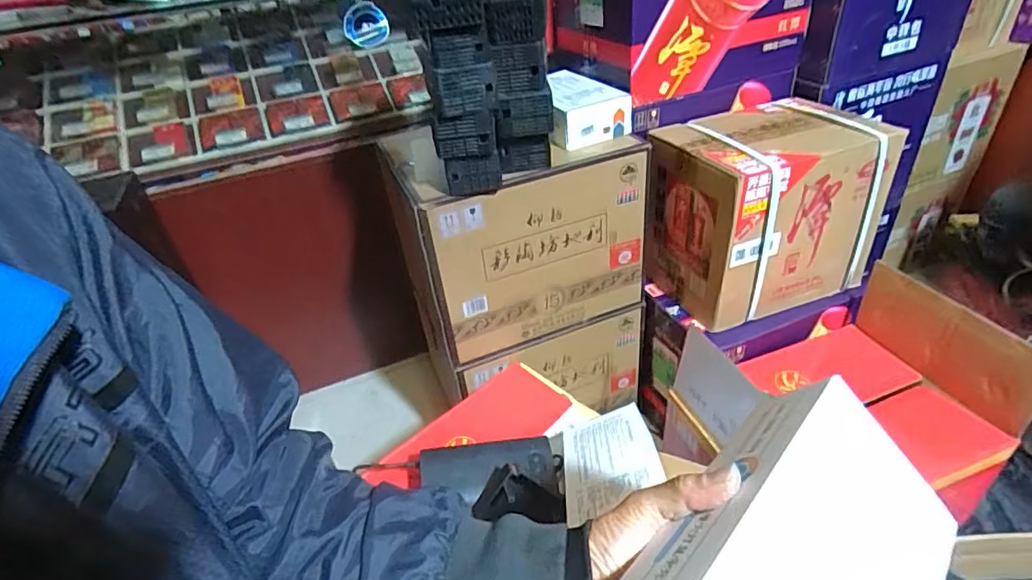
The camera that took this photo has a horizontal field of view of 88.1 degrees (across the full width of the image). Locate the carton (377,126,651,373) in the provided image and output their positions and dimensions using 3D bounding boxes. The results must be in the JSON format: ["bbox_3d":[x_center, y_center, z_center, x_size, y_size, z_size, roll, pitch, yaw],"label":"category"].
[{"bbox_3d":[0.008,-0.102,0.978,0.392,0.326,0.257,-16,37,-12],"label":"carton"}]

